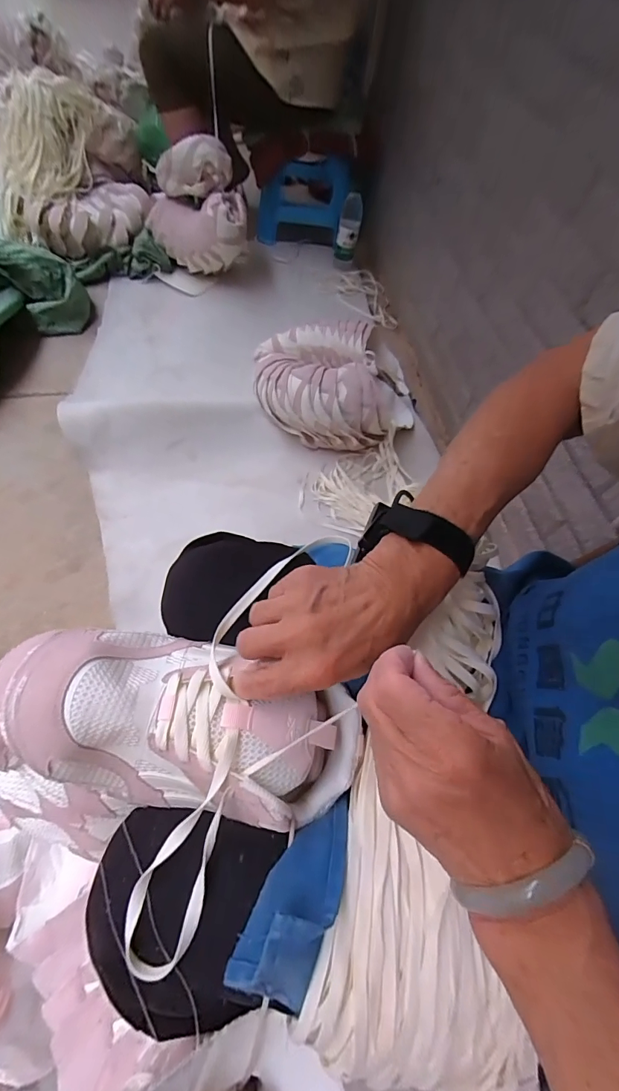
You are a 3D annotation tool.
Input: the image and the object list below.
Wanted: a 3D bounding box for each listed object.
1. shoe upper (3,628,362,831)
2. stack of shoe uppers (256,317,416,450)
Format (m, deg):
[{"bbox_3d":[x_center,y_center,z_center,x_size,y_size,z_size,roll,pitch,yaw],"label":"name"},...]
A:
[{"bbox_3d":[-0.079,0.121,0.300,0.232,0.054,0.110,18,60,-7],"label":"shoe upper"},{"bbox_3d":[0.052,-0.367,0.977,0.361,0.162,0.297,37,62,13],"label":"stack of shoe uppers"}]

